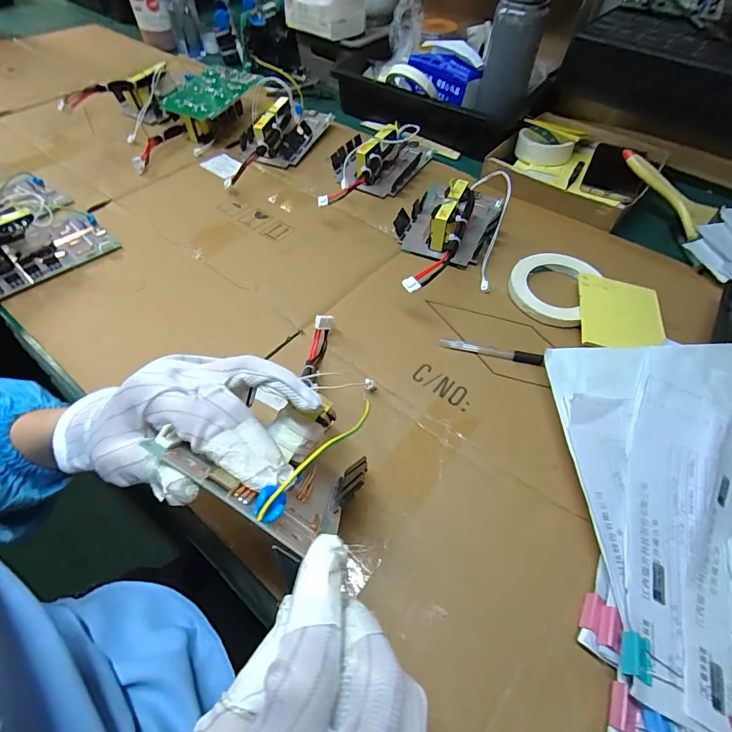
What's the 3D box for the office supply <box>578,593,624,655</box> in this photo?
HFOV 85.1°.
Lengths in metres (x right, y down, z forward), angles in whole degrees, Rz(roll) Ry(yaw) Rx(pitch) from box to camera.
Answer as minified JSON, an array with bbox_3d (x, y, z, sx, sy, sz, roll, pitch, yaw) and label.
[{"bbox_3d":[0.167,0.181,0.283,0.026,0.012,0.029,24,57,15],"label":"office supply"}]

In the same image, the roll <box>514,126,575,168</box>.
[{"bbox_3d":[0.289,-0.358,0.648,0.086,0.029,0.082,1,54,-1],"label":"roll"}]

